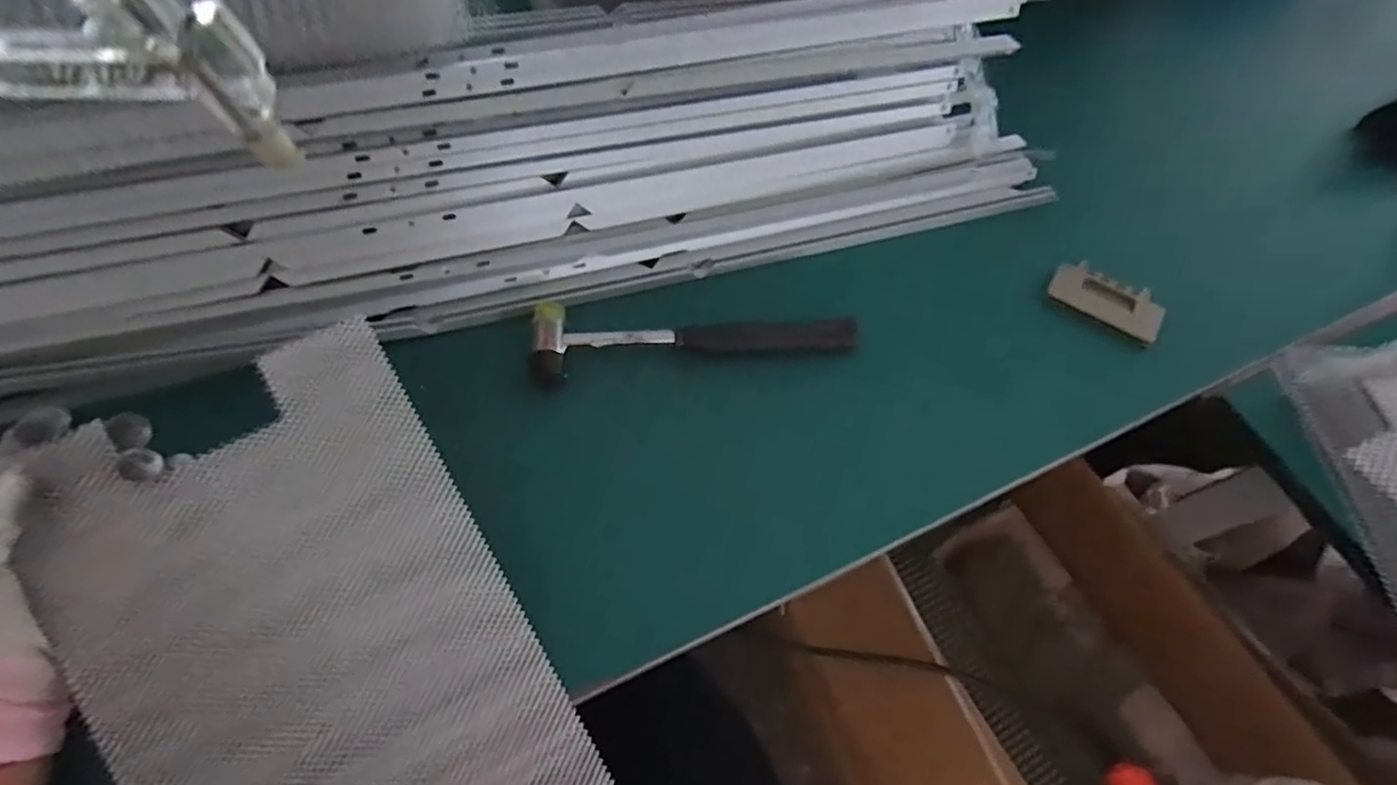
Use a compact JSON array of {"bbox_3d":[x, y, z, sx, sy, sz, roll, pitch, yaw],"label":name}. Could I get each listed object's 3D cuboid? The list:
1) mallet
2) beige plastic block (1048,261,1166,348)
[{"bbox_3d":[0.001,-0.044,0.462,0.234,0.029,0.057,-5,62,-5],"label":"mallet"},{"bbox_3d":[0.320,-0.073,0.502,0.083,0.009,0.057,28,64,12],"label":"beige plastic block"}]

